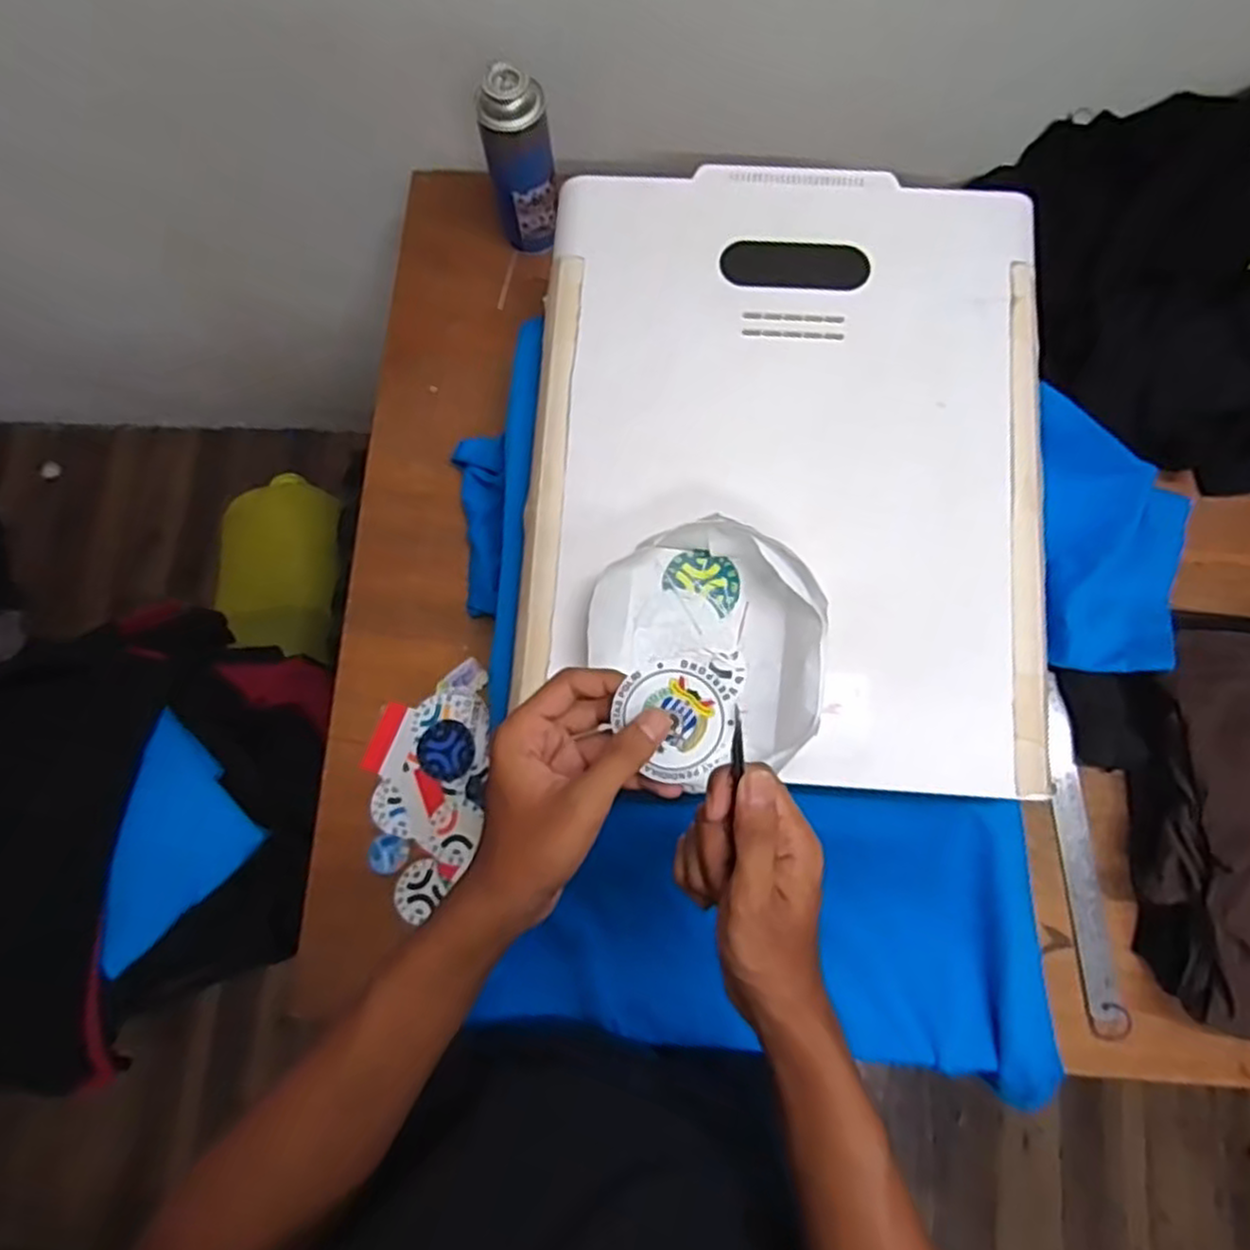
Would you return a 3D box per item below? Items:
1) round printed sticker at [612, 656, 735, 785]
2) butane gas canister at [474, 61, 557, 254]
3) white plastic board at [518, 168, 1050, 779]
[{"bbox_3d":[0.027,0.050,0.393,0.061,0.004,0.062,1,94,7],"label":"round printed sticker"},{"bbox_3d":[-0.103,-0.452,0.745,0.063,0.175,0.058,-12,79,-1],"label":"butane gas canister"},{"bbox_3d":[0.129,-0.137,0.592,0.401,0.020,0.496,5,79,2],"label":"white plastic board"}]

